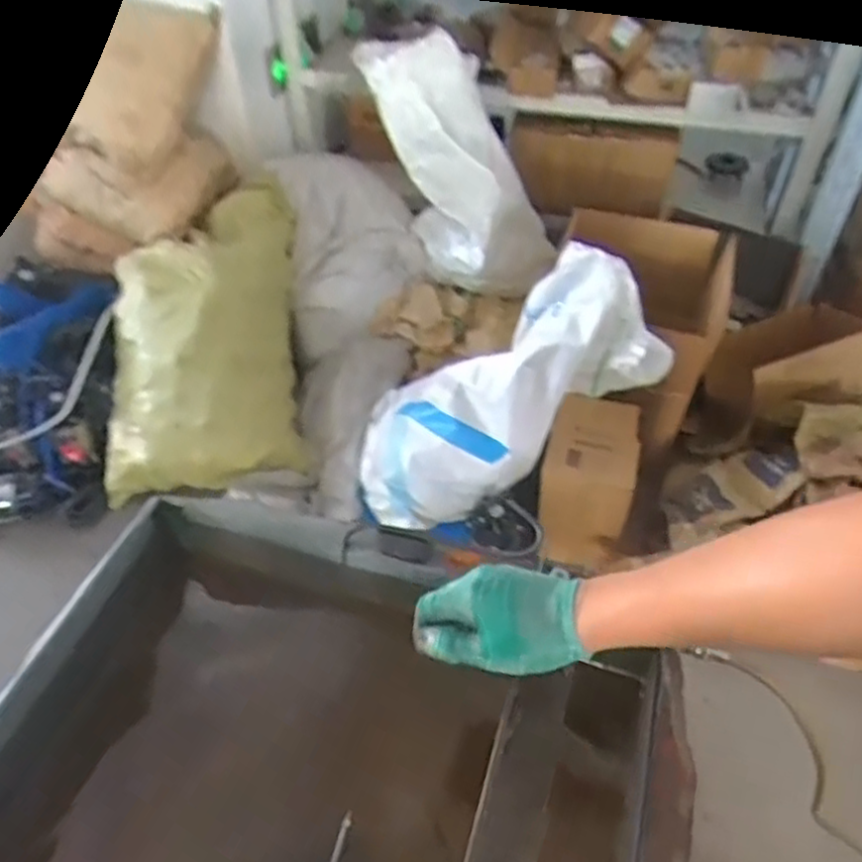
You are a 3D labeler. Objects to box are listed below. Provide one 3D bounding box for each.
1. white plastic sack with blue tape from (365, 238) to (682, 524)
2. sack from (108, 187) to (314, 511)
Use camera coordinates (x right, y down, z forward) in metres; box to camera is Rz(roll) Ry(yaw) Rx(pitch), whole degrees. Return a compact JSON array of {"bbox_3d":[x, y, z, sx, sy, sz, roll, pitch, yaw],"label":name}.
[{"bbox_3d":[0.133,-0.080,1.449,0.677,0.280,0.290,-39,45,21],"label":"white plastic sack with blue tape"},{"bbox_3d":[-0.582,-0.272,1.776,0.454,0.313,0.829,-6,83,3],"label":"sack"}]

